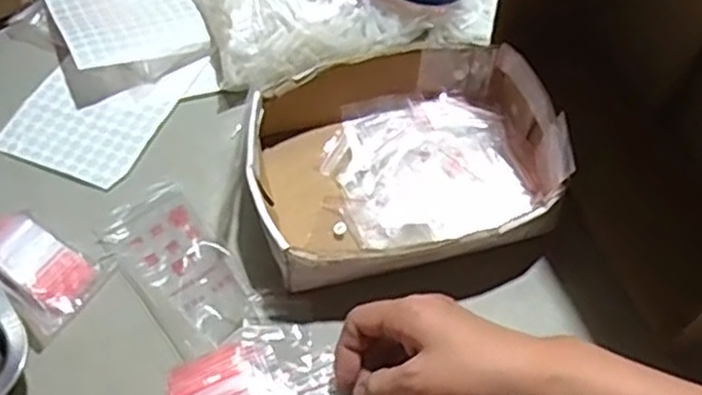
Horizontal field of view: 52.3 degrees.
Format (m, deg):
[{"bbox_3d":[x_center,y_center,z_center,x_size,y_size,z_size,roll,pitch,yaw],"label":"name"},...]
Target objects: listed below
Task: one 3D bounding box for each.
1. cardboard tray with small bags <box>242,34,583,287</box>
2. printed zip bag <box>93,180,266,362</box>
[{"bbox_3d":[0.042,-0.028,0.562,0.230,0.065,0.182,-11,59,-7],"label":"cardboard tray with small bags"},{"bbox_3d":[-0.132,0.050,0.547,0.072,0.008,0.147,-32,64,-19],"label":"printed zip bag"}]

